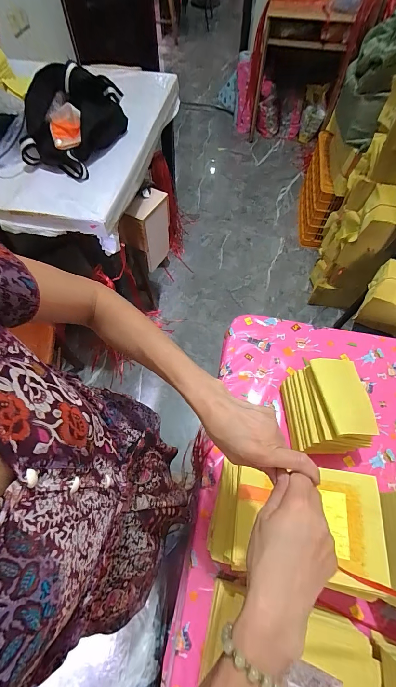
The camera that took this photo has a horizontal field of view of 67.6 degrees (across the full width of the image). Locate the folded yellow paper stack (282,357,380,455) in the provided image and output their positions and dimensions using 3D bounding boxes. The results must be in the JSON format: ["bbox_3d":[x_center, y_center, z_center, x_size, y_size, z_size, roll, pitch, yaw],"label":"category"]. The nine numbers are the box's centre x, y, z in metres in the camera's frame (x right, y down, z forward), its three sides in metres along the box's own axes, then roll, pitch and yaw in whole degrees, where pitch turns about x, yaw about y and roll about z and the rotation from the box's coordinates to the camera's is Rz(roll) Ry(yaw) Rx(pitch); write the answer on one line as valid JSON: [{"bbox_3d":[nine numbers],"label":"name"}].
[{"bbox_3d":[0.269,0.136,0.626,0.144,0.145,0.173,1,63,2],"label":"folded yellow paper stack"}]

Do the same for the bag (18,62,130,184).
[{"bbox_3d":[-0.433,-0.748,0.999,0.288,0.181,0.344,7,63,4],"label":"bag"}]

